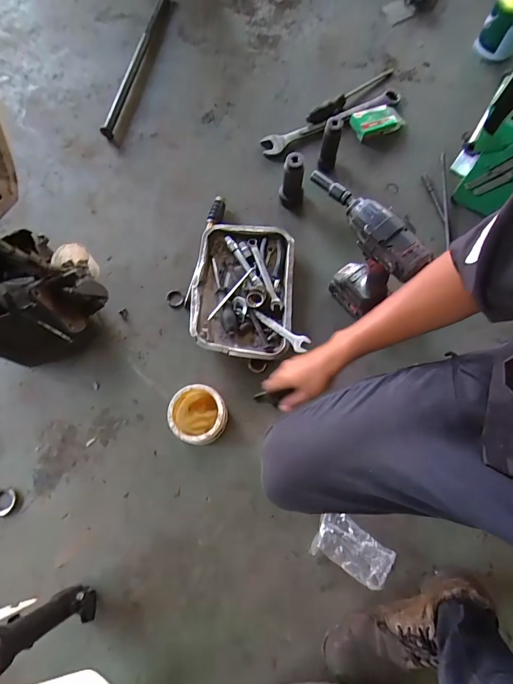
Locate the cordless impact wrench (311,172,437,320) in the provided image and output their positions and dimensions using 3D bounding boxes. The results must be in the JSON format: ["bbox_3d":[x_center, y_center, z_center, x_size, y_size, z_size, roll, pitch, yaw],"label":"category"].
[{"bbox_3d":[0.180,-0.173,0.715,0.065,0.253,0.244,-35,76,-10],"label":"cordless impact wrench"}]

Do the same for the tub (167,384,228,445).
[{"bbox_3d":[-0.111,0.140,0.718,0.103,0.081,0.099,0,74,-1],"label":"tub"}]

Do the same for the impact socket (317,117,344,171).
[{"bbox_3d":[0.177,-0.473,0.891,0.044,0.106,0.043,17,74,4],"label":"impact socket"}]

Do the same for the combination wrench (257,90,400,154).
[{"bbox_3d":[0.205,-0.593,0.996,0.430,0.033,0.051,-26,76,-8],"label":"combination wrench"}]

